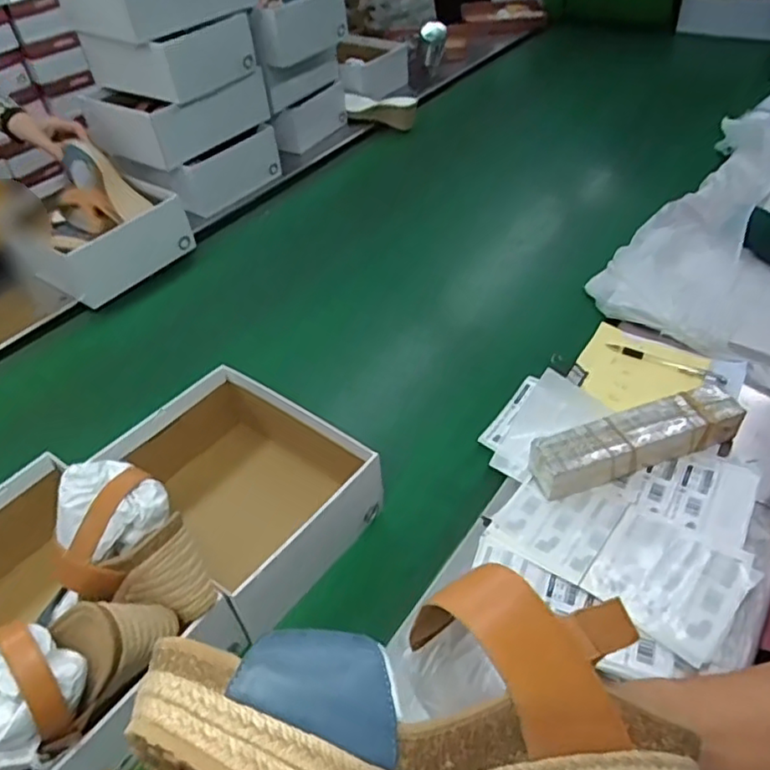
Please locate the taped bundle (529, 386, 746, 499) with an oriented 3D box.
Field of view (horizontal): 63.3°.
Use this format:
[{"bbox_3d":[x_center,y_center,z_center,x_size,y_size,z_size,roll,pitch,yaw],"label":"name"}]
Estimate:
[{"bbox_3d":[0.296,0.063,0.737,0.253,0.054,0.060,-13,41,-11],"label":"taped bundle"}]

